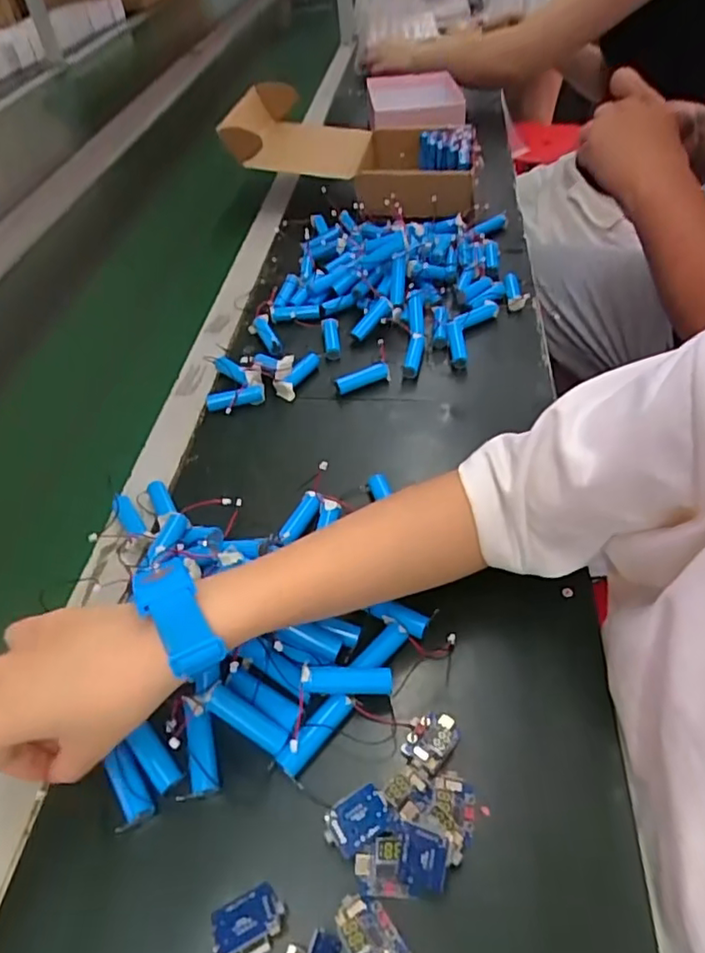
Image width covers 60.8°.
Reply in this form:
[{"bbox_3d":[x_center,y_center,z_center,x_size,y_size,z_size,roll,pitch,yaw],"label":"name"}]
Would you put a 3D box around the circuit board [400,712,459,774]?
[{"bbox_3d":[0.043,0.142,0.327,0.024,0.011,0.032,26,55,25],"label":"circuit board"}]

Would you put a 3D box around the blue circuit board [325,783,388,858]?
[{"bbox_3d":[0.002,0.171,0.300,0.032,0.004,0.022,-30,68,-17],"label":"blue circuit board"}]

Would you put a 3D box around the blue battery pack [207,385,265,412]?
[{"bbox_3d":[-0.104,-0.068,0.536,0.051,0.017,0.017,-8,48,-3],"label":"blue battery pack"}]

